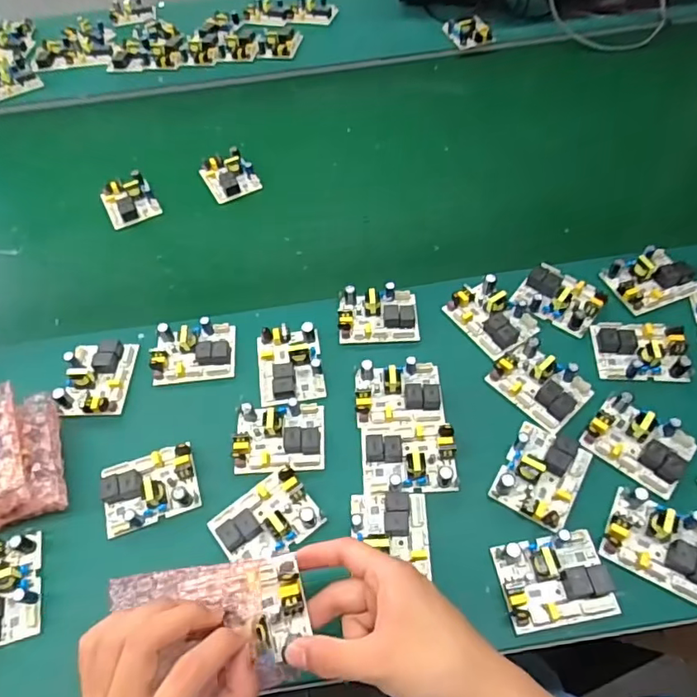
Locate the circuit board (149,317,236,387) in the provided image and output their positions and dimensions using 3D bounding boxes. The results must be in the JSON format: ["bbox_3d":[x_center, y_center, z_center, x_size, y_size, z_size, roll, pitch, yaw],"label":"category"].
[{"bbox_3d":[-0.156,0.001,0.537,0.080,0.026,0.061,-7,55,-1],"label":"circuit board"}]

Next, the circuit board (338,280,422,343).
[{"bbox_3d":[0.030,-0.038,0.547,0.081,0.023,0.059,-4,55,1],"label":"circuit board"}]

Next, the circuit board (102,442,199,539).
[{"bbox_3d":[-0.172,0.120,0.462,0.080,0.029,0.059,-16,56,-7],"label":"circuit board"}]

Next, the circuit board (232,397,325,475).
[{"bbox_3d":[-0.063,0.075,0.477,0.079,0.021,0.060,-6,55,1],"label":"circuit board"}]

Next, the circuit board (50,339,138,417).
[{"bbox_3d":[-0.248,0.027,0.526,0.061,0.024,0.079,-3,55,3],"label":"circuit board"}]

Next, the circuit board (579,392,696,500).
[{"bbox_3d":[0.249,0.078,0.457,0.078,0.026,0.063,32,63,23],"label":"circuit board"}]

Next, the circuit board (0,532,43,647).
[{"bbox_3d":[-0.278,0.192,0.424,0.059,0.030,0.080,-17,56,-7],"label":"circuit board"}]

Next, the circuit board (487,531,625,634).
[{"bbox_3d":[0.156,0.172,0.401,0.078,0.027,0.062,-11,55,-3],"label":"circuit board"}]

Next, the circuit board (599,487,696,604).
[{"bbox_3d":[0.244,0.147,0.409,0.079,0.024,0.061,25,61,20],"label":"circuit board"}]

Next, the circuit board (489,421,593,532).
[{"bbox_3d":[0.163,0.102,0.446,0.062,0.023,0.080,28,62,21],"label":"circuit board"}]

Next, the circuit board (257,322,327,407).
[{"bbox_3d":[-0.058,0.015,0.518,0.062,0.024,0.084,-9,55,-2],"label":"circuit board"}]

